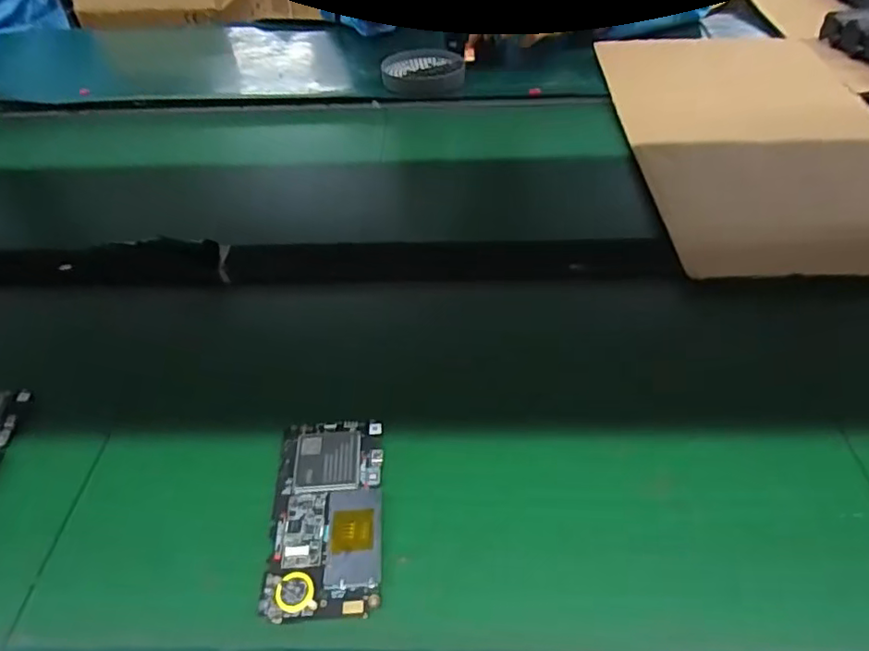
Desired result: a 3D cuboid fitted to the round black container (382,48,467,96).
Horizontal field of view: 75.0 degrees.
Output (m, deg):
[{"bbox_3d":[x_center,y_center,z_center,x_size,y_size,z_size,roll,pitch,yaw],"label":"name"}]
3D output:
[{"bbox_3d":[-0.014,-0.365,0.804,0.114,0.022,0.115,-2,46,2],"label":"round black container"}]

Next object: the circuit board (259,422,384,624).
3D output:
[{"bbox_3d":[-0.065,0.113,0.348,0.066,0.005,0.123,-4,46,-1],"label":"circuit board"}]

